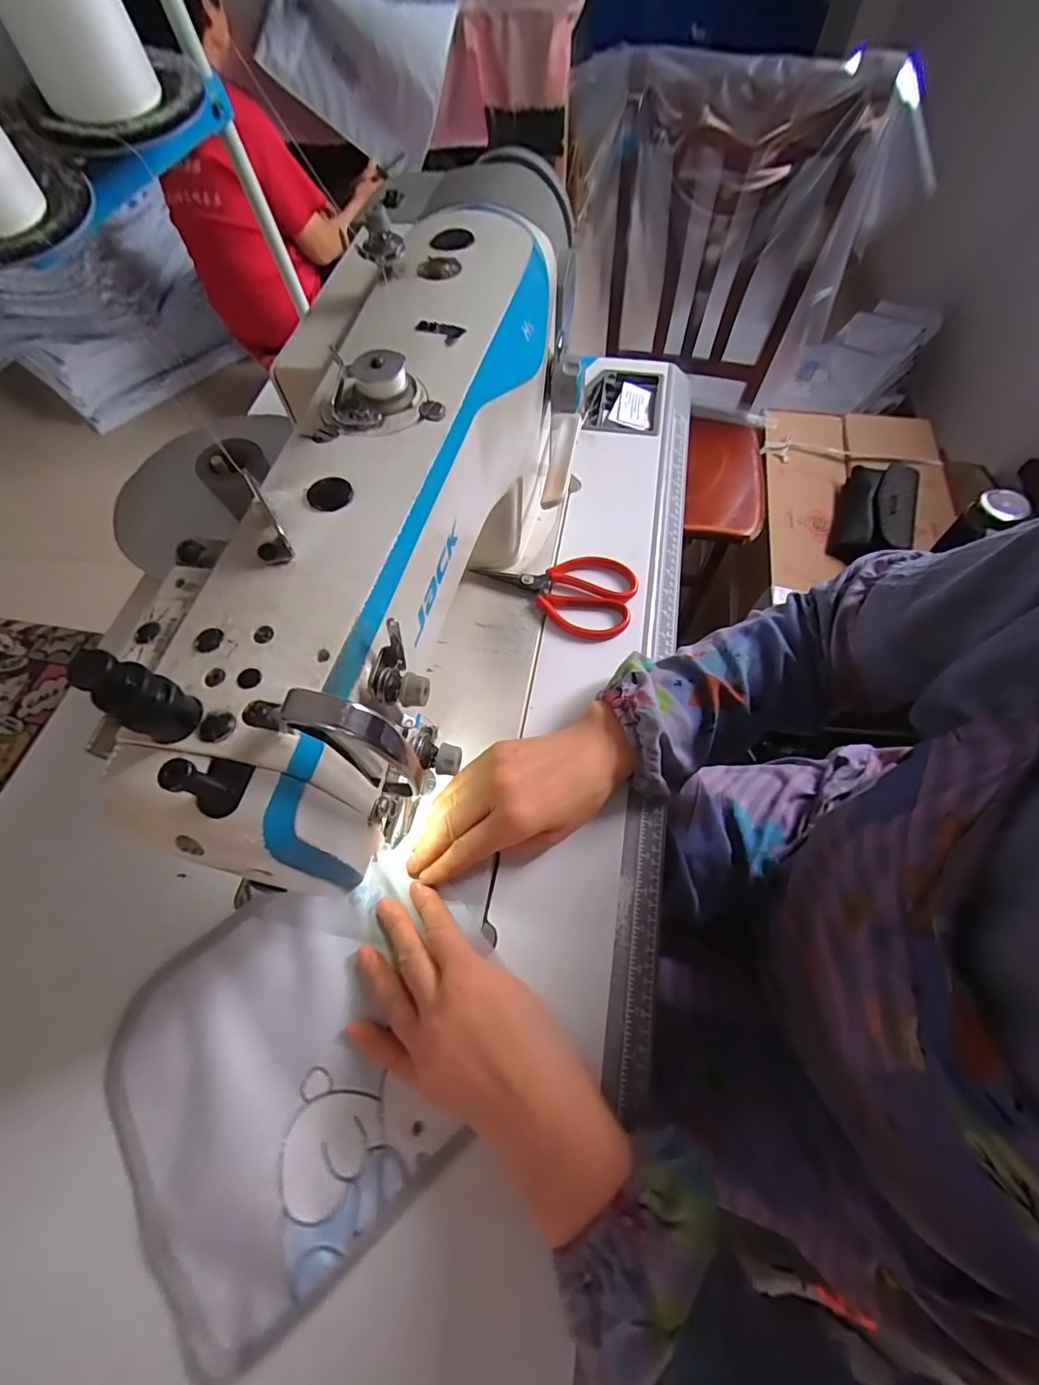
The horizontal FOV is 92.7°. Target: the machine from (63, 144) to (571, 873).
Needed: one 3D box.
[{"bbox_3d":[-0.055,-0.149,0.367,0.143,0.251,0.561,8,63,8],"label":"machine"}]

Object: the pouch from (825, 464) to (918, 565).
[{"bbox_3d":[0.696,-0.358,0.967,0.127,0.064,0.231,24,67,13],"label":"pouch"}]

